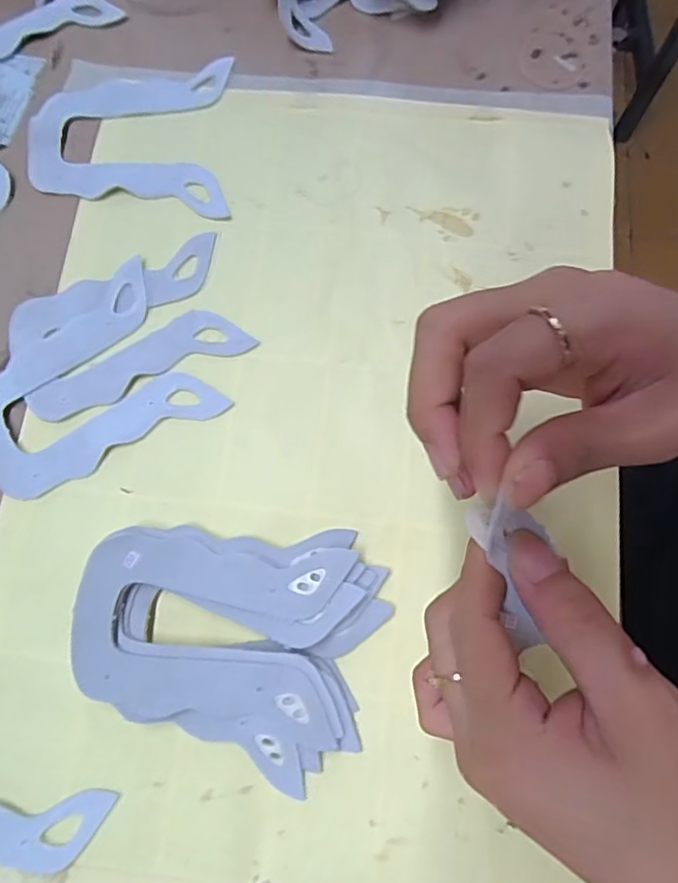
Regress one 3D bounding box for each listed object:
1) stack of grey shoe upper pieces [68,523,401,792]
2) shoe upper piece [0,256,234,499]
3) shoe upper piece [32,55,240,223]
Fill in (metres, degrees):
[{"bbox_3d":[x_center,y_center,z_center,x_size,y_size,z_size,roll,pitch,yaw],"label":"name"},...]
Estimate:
[{"bbox_3d":[-0.053,0.090,0.272,0.135,0.022,0.109,14,76,4],"label":"stack of grey shoe upper pieces"},{"bbox_3d":[-0.139,-0.027,0.311,0.122,0.004,0.097,-34,77,-8],"label":"shoe upper piece"},{"bbox_3d":[-0.127,-0.190,0.350,0.120,0.007,0.105,3,75,1],"label":"shoe upper piece"}]

